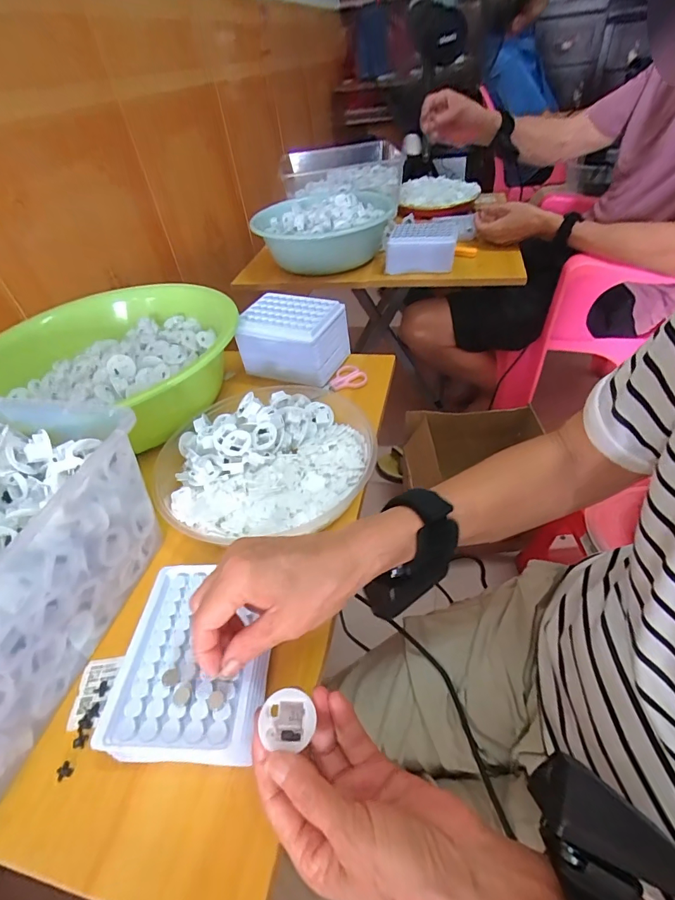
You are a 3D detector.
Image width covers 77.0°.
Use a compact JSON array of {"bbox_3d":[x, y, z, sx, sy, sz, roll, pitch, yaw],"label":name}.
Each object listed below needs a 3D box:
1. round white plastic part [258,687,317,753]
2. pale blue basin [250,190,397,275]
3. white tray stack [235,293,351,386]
[{"bbox_3d":[-0.030,0.158,0.248,0.031,0.010,0.030,-4,43,4],"label":"round white plastic part"},{"bbox_3d":[-0.026,-0.468,0.912,0.286,0.108,0.270,-4,43,4],"label":"pale blue basin"},{"bbox_3d":[-0.062,-0.158,0.602,0.130,0.089,0.095,12,46,19],"label":"white tray stack"}]

